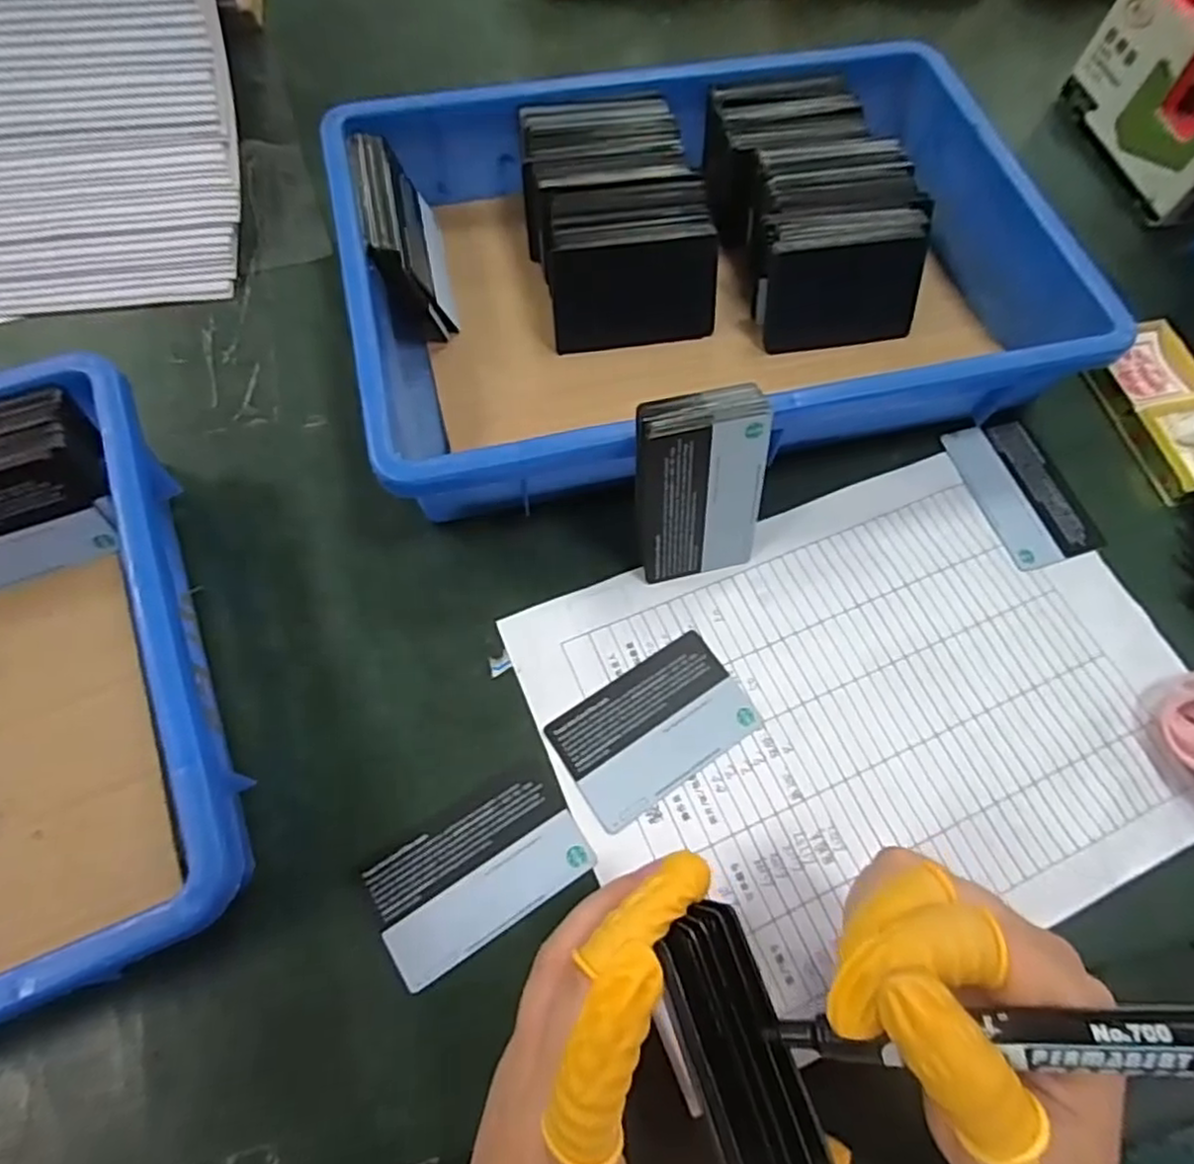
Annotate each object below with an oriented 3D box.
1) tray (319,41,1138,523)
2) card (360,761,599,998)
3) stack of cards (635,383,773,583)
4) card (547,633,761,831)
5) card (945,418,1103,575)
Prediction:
[{"bbox_3d":[0.054,-0.174,0.374,0.357,0.062,0.245,-12,69,-8],"label":"tray"},{"bbox_3d":[-0.048,0.115,0.277,0.083,0.004,0.051,-30,72,-14],"label":"card"},{"bbox_3d":[0.046,-0.040,0.308,0.057,0.089,0.015,-13,46,-7],"label":"stack of cards"},{"bbox_3d":[0.026,0.064,0.304,0.084,0.004,0.054,-31,72,-15],"label":"card"},{"bbox_3d":[0.227,-0.049,0.366,0.050,0.004,0.084,-14,67,-8],"label":"card"}]

